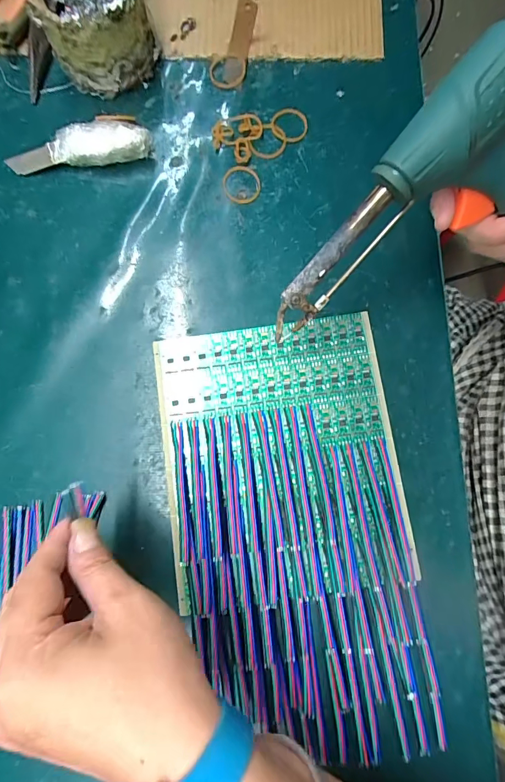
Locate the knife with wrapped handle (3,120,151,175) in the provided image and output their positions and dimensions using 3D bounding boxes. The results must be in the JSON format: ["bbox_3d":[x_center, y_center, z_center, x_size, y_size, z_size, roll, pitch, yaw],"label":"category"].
[{"bbox_3d":[-0.141,-0.199,0.323,0.117,0.023,0.027,-3,79,0],"label":"knife with wrapped handle"}]

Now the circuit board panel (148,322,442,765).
[{"bbox_3d":[0.027,0.087,0.269,0.161,0.024,0.279,-8,79,-1],"label":"circuit board panel"}]

